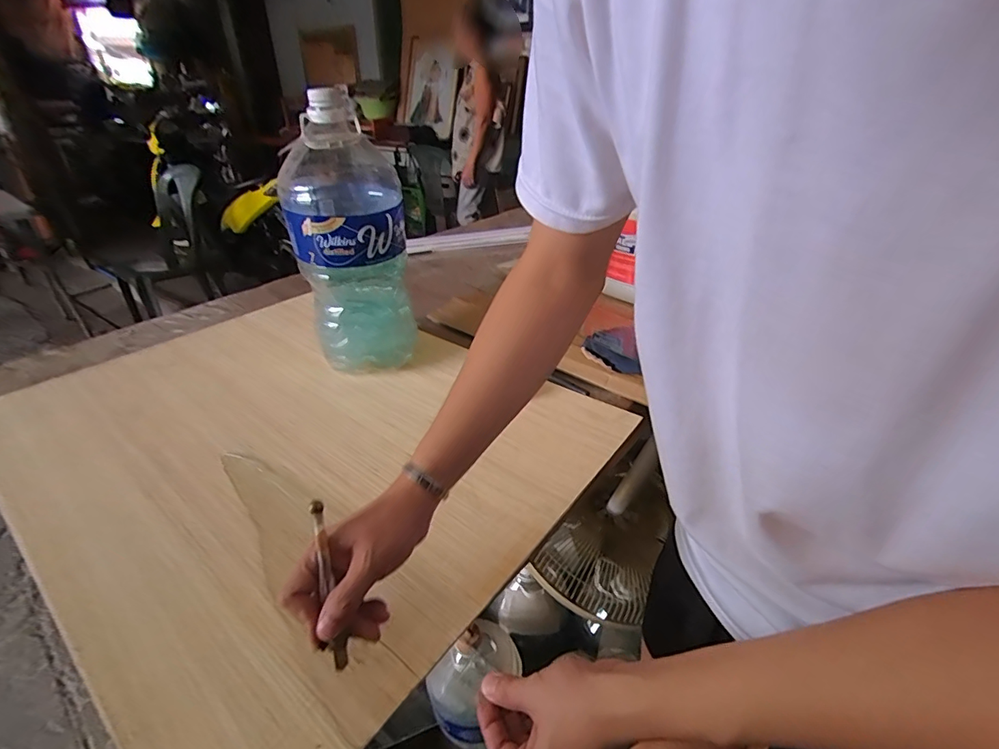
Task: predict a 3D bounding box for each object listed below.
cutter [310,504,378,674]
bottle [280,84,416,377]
[{"bbox_3d":[-0.133,0.161,0.361,0.017,0.125,0.010,-10,-9,-14],"label":"cutter"},{"bbox_3d":[-0.228,-0.188,0.735,0.158,0.383,0.177,-8,32,-12],"label":"bottle"}]

